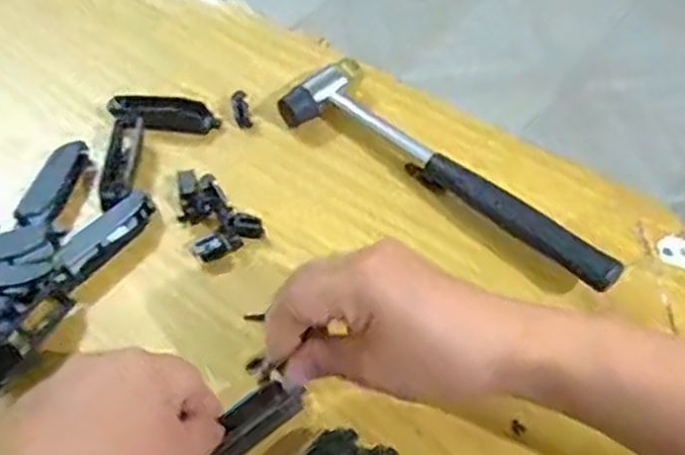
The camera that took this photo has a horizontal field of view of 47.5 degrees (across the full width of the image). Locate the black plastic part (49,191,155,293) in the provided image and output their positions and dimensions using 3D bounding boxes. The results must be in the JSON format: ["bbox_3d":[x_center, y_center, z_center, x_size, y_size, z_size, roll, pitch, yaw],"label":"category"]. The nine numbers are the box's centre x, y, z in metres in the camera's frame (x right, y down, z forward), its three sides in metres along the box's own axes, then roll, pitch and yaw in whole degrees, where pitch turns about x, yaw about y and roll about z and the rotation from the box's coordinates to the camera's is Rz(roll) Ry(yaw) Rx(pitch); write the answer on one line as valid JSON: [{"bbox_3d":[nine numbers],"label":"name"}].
[{"bbox_3d":[-0.145,0.006,0.465,0.026,0.011,0.076,26,56,21],"label":"black plastic part"}]

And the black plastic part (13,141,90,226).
[{"bbox_3d":[-0.181,-0.028,0.488,0.019,0.016,0.068,10,52,10],"label":"black plastic part"}]

